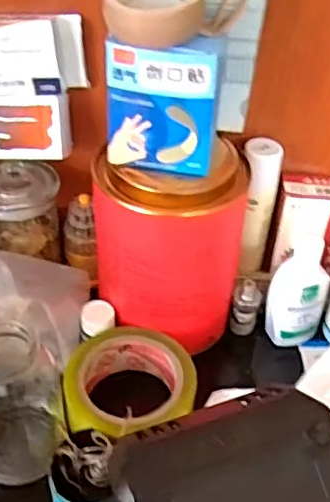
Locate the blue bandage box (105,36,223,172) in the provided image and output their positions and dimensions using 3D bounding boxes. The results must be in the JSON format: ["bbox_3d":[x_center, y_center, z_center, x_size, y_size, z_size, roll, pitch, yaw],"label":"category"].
[{"bbox_3d":[-0.002,-0.100,0.422,0.077,0.097,0.022,1,40,-3],"label":"blue bandage box"}]

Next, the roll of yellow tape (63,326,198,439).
[{"bbox_3d":[-0.028,0.113,0.489,0.104,0.042,0.095,2,40,-1],"label":"roll of yellow tape"}]

